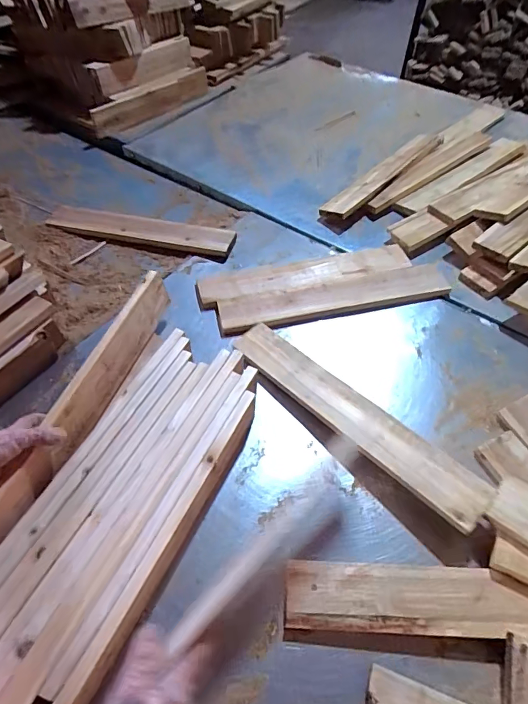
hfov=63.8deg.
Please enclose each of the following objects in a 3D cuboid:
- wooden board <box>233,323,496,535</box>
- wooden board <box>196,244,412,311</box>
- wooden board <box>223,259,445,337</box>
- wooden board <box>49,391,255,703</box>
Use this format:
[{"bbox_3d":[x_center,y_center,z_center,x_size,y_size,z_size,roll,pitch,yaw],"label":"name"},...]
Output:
[{"bbox_3d":[0.135,0.095,0.708,0.086,0.014,0.478,-40,58,-23],"label":"wooden board"},{"bbox_3d":[0.092,-0.173,0.920,0.471,0.013,0.084,-13,55,-9],"label":"wooden board"},{"bbox_3d":[0.152,-0.120,0.885,0.494,0.013,0.084,-12,55,-9],"label":"wooden board"},{"bbox_3d":[-0.128,0.259,0.576,0.027,0.092,0.480,21,56,15],"label":"wooden board"}]

